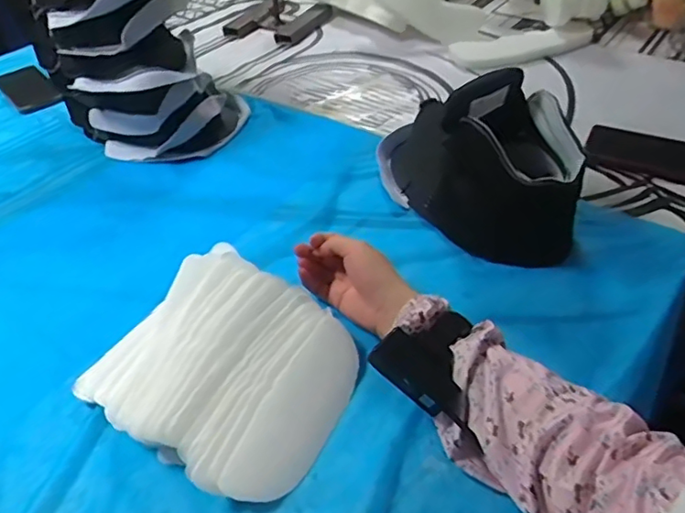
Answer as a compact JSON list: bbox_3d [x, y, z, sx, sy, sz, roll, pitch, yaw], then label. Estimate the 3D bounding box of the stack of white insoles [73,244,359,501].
[{"bbox_3d":[-0.101,0.095,0.515,0.207,0.055,0.188,23,50,24],"label":"stack of white insoles"}]

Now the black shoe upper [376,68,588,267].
[{"bbox_3d":[0.145,-0.115,0.658,0.103,0.162,0.274,-32,51,-27],"label":"black shoe upper"}]

